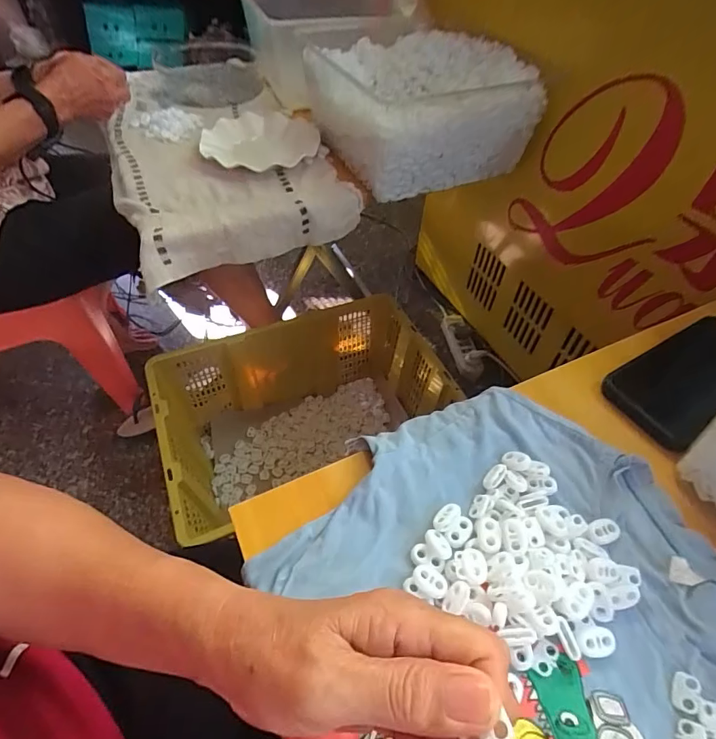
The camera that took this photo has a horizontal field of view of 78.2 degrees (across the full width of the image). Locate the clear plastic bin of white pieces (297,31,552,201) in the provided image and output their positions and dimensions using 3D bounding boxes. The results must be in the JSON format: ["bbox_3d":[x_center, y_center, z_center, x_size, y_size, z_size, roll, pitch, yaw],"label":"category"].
[{"bbox_3d":[0.090,-0.430,0.714,0.280,0.135,0.315,-17,54,-15],"label":"clear plastic bin of white pieces"}]

